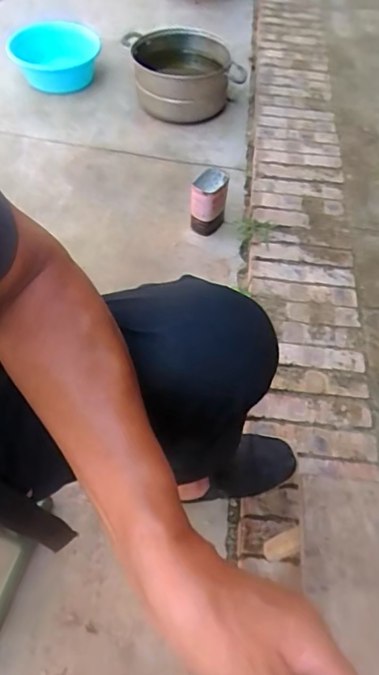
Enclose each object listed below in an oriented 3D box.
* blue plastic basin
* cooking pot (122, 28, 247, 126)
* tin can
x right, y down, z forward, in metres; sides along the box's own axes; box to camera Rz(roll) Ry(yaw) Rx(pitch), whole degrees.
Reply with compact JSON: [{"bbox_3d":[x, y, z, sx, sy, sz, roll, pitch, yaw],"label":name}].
[{"bbox_3d":[-0.425,-0.877,1.471,0.246,0.105,0.267,-32,63,-21],"label":"blue plastic basin"},{"bbox_3d":[-0.024,-0.758,1.377,0.345,0.130,0.262,24,59,13],"label":"cooking pot"},{"bbox_3d":[0.046,-0.315,1.109,0.078,0.119,0.092,9,57,4],"label":"tin can"}]

